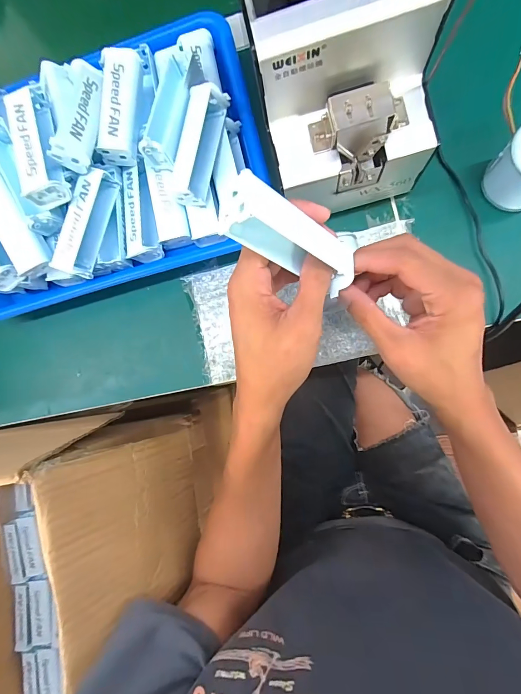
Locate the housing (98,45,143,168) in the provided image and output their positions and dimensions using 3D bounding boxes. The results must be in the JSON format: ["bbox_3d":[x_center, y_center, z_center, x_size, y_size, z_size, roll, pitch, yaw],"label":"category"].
[{"bbox_3d":[-0.136,-0.232,0.335,0.032,0.026,0.103,3,86,-11],"label":"housing"}]

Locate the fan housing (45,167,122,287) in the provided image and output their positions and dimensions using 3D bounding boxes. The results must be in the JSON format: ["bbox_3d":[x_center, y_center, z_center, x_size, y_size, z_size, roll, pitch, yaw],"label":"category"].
[{"bbox_3d":[-0.172,-0.115,0.333,0.028,0.026,0.114,20,89,9],"label":"fan housing"}]

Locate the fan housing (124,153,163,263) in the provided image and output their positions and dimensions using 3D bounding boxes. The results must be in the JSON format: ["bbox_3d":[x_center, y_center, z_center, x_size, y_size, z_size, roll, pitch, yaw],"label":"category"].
[{"bbox_3d":[-0.124,-0.138,0.354,0.036,0.025,0.094,-7,86,8],"label":"fan housing"}]

